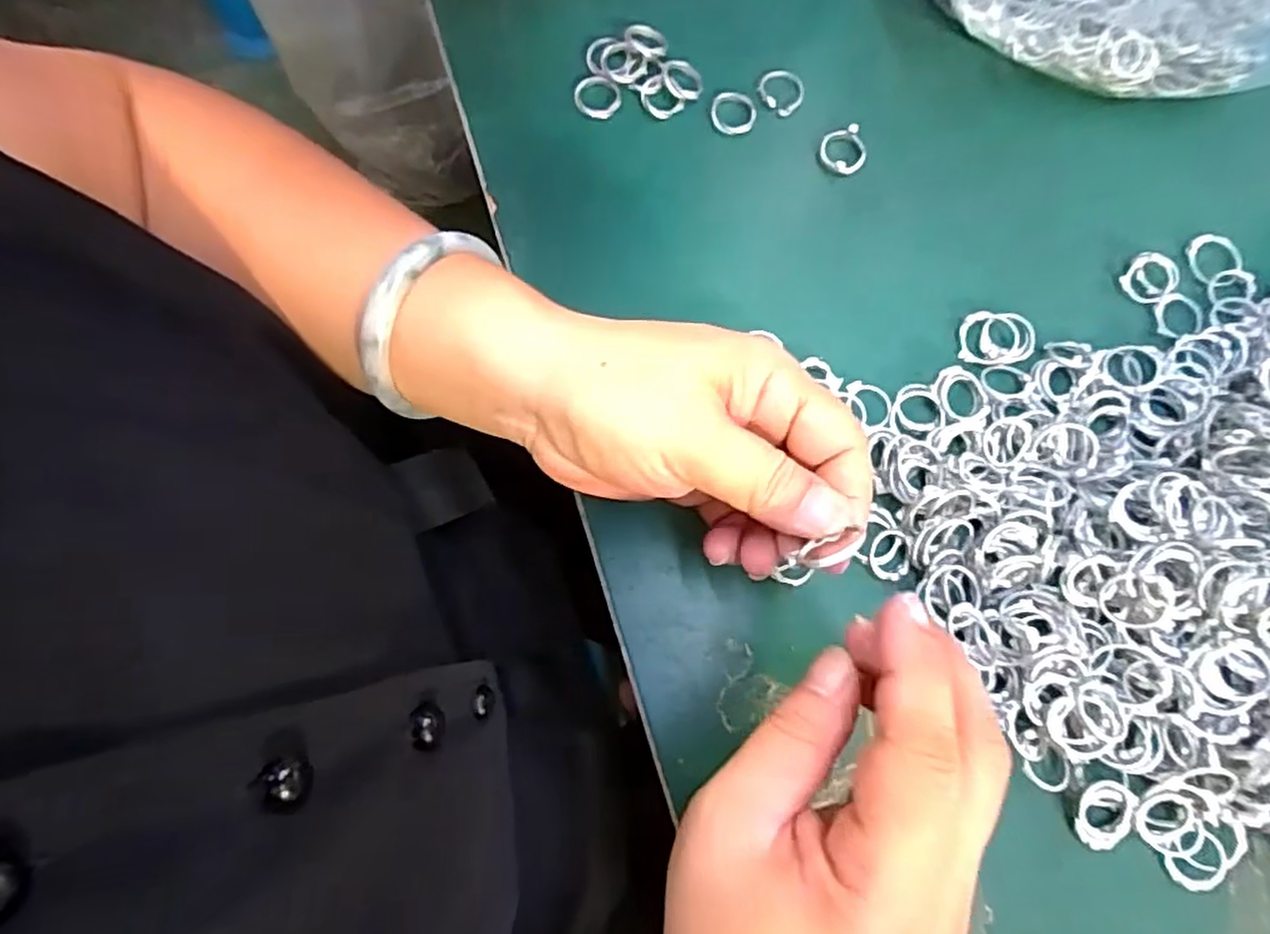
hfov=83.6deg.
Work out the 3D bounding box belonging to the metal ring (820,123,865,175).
[{"bbox_3d":[0.096,-0.146,0.328,0.022,0.007,0.022,0,76,-1],"label":"metal ring"}]

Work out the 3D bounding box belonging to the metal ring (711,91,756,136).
[{"bbox_3d":[0.046,-0.165,0.330,0.021,0.004,0.020,0,76,-1],"label":"metal ring"}]

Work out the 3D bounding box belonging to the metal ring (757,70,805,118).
[{"bbox_3d":[0.070,-0.178,0.333,0.021,0.004,0.022,0,76,-1],"label":"metal ring"}]

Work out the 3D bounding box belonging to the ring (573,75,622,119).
[{"bbox_3d":[-0.017,-0.173,0.330,0.023,0.004,0.020,36,78,7],"label":"ring"}]

